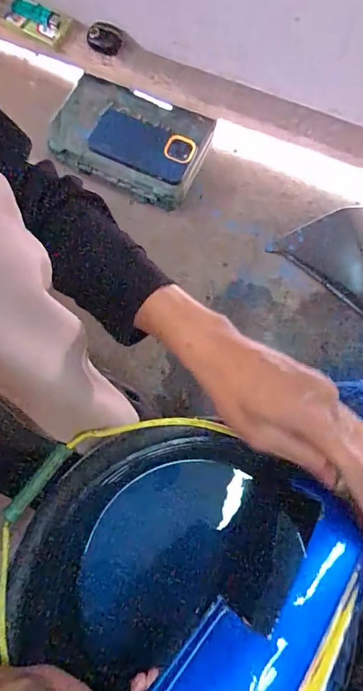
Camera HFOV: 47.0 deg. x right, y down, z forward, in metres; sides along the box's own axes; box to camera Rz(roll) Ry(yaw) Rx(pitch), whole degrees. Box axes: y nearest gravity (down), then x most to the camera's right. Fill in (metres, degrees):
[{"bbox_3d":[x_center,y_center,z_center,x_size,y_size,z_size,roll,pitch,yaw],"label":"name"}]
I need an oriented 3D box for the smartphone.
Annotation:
[{"bbox_3d":[-0.066,-0.331,0.684,0.176,0.016,0.098,23,76,4],"label":"smartphone"}]

